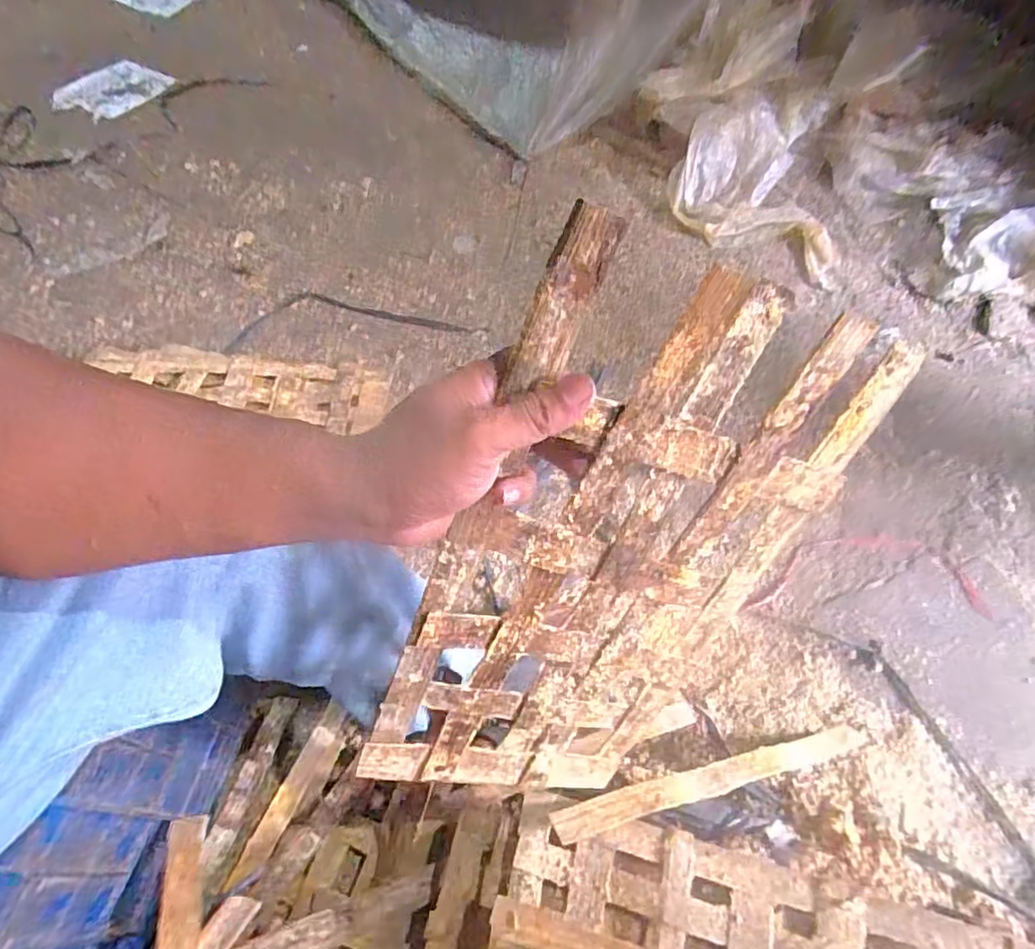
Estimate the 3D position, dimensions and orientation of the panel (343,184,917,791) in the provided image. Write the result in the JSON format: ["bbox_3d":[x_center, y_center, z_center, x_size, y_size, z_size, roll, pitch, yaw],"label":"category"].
[{"bbox_3d":[0.055,0.082,0.403,0.223,0.430,0.013,14,30,-17],"label":"panel"}]

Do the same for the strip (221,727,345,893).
[{"bbox_3d":[-0.251,0.362,0.651,0.036,0.009,0.168,23,61,14],"label":"strip"}]

